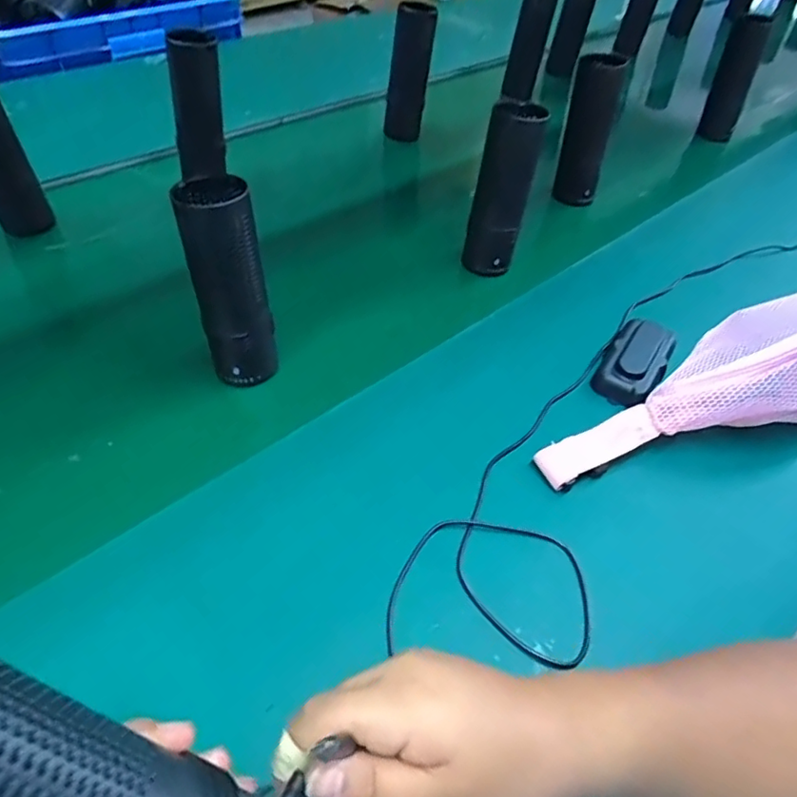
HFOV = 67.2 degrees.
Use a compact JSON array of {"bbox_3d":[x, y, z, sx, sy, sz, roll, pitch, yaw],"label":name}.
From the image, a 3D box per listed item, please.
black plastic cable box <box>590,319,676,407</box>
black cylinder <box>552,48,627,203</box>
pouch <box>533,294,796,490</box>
[{"bbox_3d":[0.218,-0.035,0.550,0.051,0.023,0.103,28,51,18],"label":"black plastic cable box"},{"bbox_3d":[0.229,-0.322,0.735,0.062,0.176,0.048,16,48,8],"label":"black cylinder"},{"bbox_3d":[0.267,-0.016,0.488,0.345,0.073,0.113,-23,53,-8],"label":"pouch"}]

